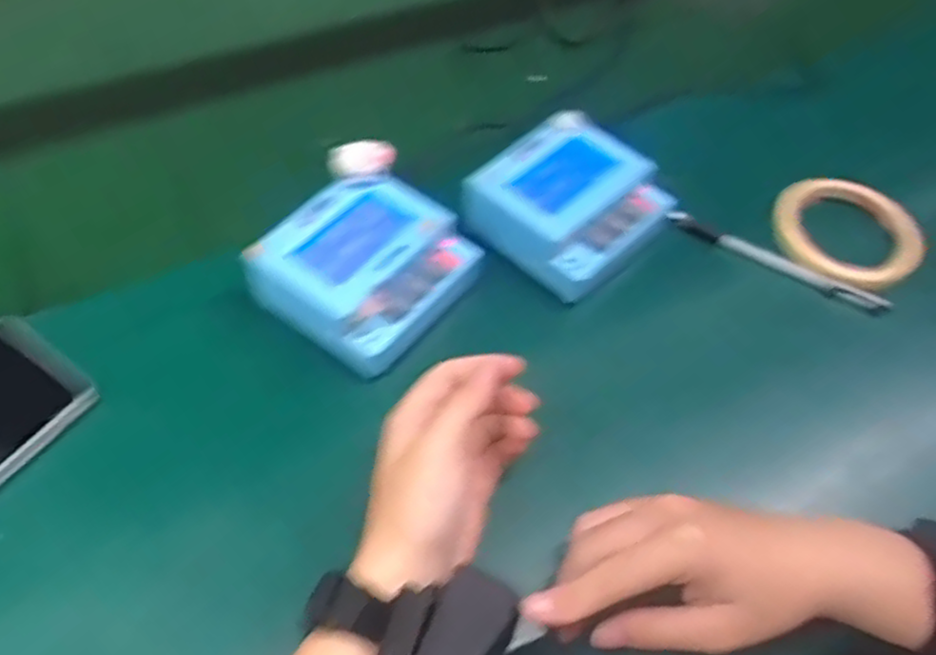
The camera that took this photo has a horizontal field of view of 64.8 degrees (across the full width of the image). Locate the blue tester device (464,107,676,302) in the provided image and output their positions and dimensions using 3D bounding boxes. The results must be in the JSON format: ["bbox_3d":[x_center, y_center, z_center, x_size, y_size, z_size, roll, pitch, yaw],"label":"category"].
[{"bbox_3d":[0.068,-0.083,0.492,0.100,0.047,0.106,37,60,21],"label":"blue tester device"}]

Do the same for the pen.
[{"bbox_3d":[0.209,-0.044,0.501,0.151,0.014,0.009,25,56,14],"label":"pen"}]

